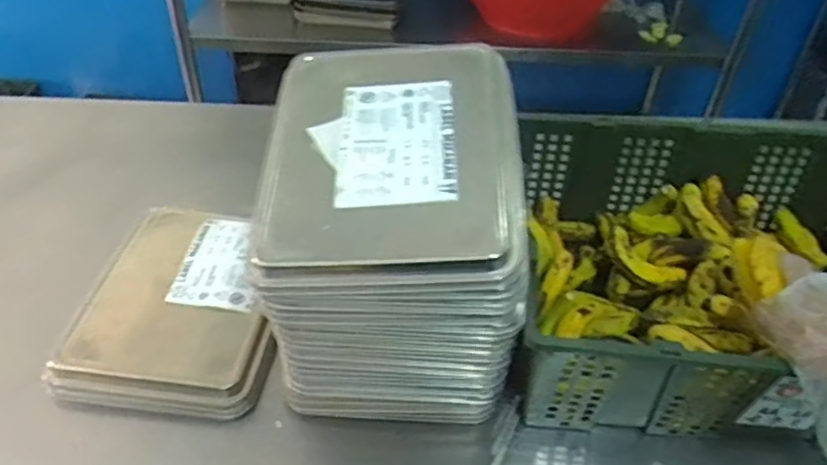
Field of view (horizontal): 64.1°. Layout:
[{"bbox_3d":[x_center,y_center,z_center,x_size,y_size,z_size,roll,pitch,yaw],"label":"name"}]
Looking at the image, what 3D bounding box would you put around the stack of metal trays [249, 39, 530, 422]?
[{"bbox_3d":[-0.018,0.021,0.679,0.223,0.304,0.252,3,43,-1],"label":"stack of metal trays"}]

